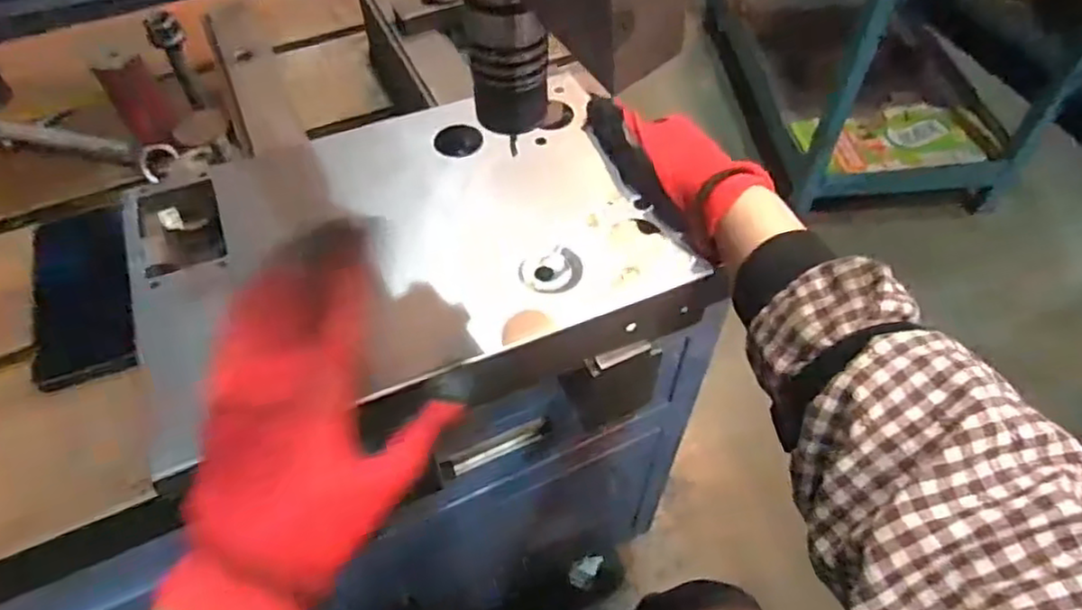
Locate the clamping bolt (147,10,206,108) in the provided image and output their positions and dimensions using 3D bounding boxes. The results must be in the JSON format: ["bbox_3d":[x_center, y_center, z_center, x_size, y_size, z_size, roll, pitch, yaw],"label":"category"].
[{"bbox_3d":[-0.287,-0.190,0.540,0.019,0.077,0.026,3,52,1],"label":"clamping bolt"}]

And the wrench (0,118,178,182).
[{"bbox_3d":[-0.453,-0.155,0.611,0.283,0.014,0.035,14,53,9],"label":"wrench"}]

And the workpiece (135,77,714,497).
[{"bbox_3d":[-0.074,-0.035,0.392,0.288,0.029,0.208,-19,55,-16],"label":"workpiece"}]

